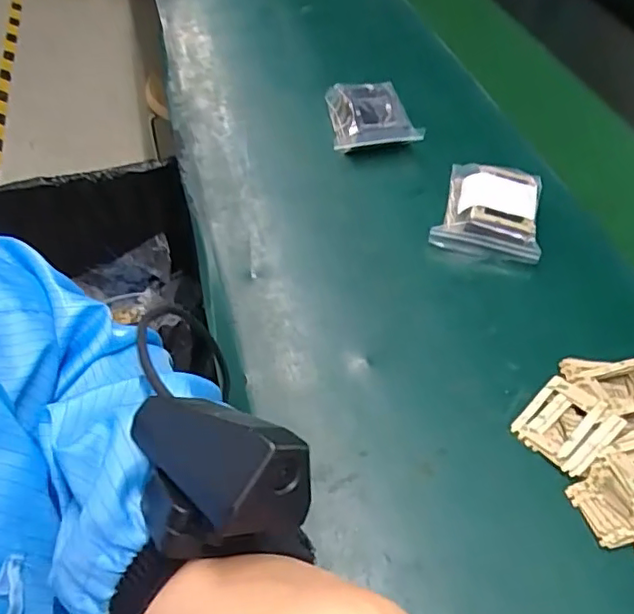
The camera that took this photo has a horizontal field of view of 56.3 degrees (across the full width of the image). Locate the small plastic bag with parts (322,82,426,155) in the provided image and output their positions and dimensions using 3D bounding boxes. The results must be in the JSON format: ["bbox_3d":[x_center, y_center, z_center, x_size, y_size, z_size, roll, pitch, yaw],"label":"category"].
[{"bbox_3d":[0.058,-0.199,0.623,0.087,0.037,0.096,-5,50,-2],"label":"small plastic bag with parts"}]

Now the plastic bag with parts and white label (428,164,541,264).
[{"bbox_3d":[0.152,-0.088,0.522,0.085,0.031,0.097,13,50,9],"label":"plastic bag with parts and white label"}]

